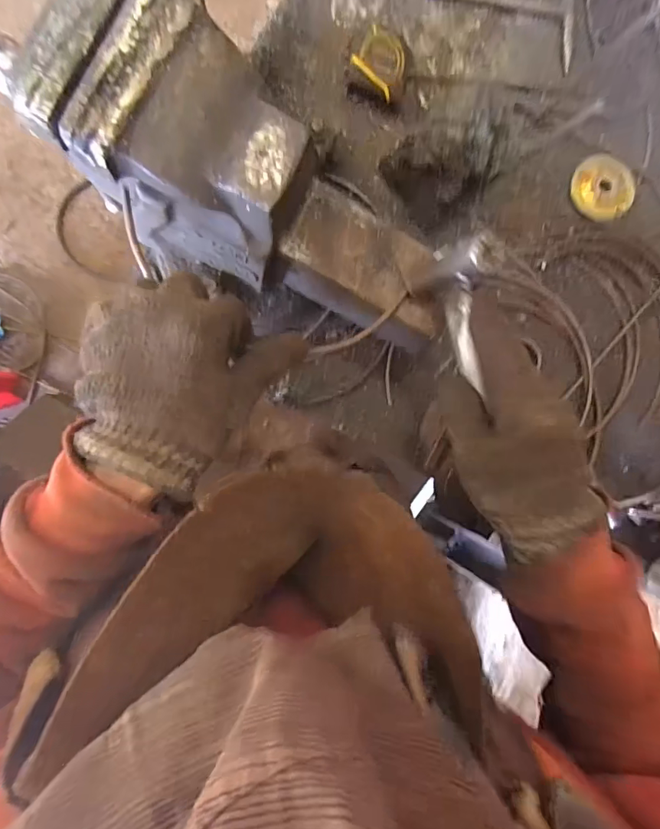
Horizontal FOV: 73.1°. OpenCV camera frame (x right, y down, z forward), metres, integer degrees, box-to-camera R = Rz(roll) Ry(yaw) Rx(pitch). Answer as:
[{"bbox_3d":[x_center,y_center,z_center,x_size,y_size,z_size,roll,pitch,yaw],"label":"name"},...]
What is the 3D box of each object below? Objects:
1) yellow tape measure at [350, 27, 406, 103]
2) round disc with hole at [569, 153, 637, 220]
[{"bbox_3d":[0.050,-0.355,0.457,0.054,0.045,0.049,28,87,-8],"label":"yellow tape measure"},{"bbox_3d":[0.314,-0.259,0.509,0.074,0.010,0.065,42,86,-7],"label":"round disc with hole"}]

